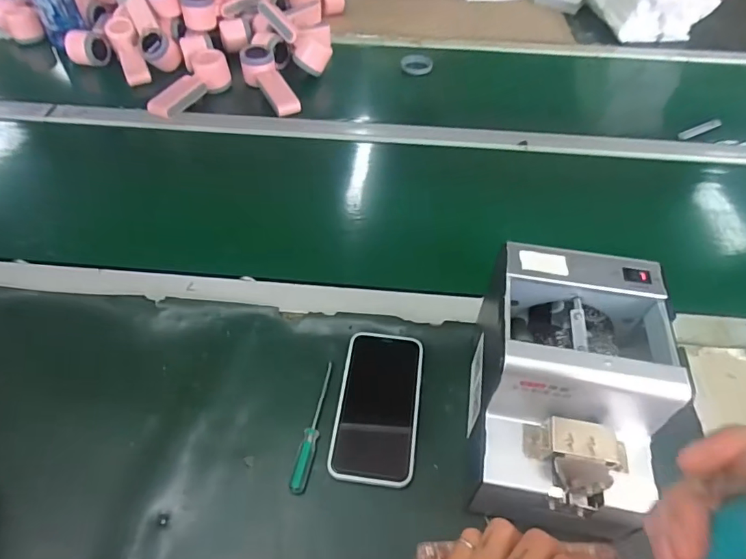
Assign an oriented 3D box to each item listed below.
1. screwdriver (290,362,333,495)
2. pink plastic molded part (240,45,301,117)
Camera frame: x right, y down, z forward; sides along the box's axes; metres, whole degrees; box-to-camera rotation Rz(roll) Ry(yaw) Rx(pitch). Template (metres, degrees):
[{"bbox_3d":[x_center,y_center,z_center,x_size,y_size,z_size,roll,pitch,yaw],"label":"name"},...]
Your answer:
[{"bbox_3d":[-0.054,0.134,0.444,0.015,0.008,0.120,9,49,7],"label":"screwdriver"},{"bbox_3d":[-0.177,-0.338,0.828,0.057,0.037,0.167,-25,67,-20],"label":"pink plastic molded part"}]

